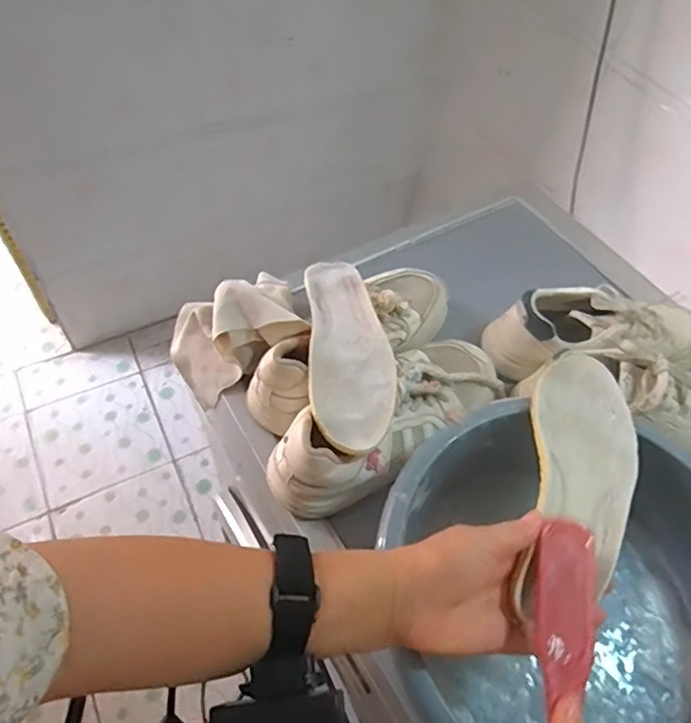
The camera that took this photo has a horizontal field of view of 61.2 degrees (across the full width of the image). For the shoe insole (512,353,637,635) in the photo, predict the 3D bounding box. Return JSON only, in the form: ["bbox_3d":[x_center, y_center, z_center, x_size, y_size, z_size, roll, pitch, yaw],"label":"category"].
[{"bbox_3d":[0.177,0.084,0.442,0.080,0.015,0.239,20,50,9],"label":"shoe insole"}]

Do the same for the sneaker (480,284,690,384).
[{"bbox_3d":[0.281,-0.027,0.624,0.246,0.082,0.098,5,54,0],"label":"sneaker"}]

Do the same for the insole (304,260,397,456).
[{"bbox_3d":[0.003,-0.019,0.567,0.077,0.018,0.238,0,49,-6],"label":"insole"}]

